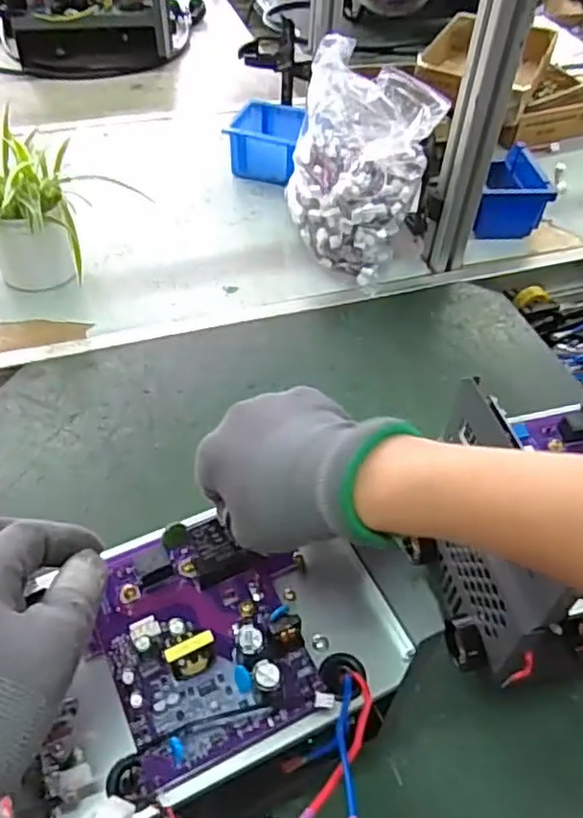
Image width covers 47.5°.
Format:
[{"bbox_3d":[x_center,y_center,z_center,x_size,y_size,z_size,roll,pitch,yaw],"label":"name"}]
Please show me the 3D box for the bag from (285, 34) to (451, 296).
[{"bbox_3d":[0.071,-0.279,0.791,0.162,0.205,0.134,27,52,18],"label":"bag"}]

